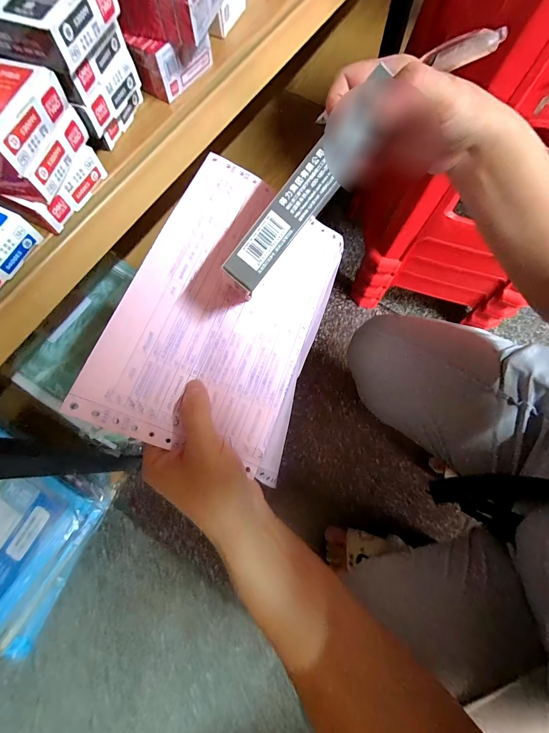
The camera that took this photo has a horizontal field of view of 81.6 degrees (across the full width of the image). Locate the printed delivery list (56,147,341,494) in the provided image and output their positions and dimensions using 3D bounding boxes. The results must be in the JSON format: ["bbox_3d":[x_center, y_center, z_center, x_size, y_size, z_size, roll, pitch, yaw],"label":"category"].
[{"bbox_3d":[-0.030,-0.047,0.257,0.150,0.016,0.232,24,71,-17],"label":"printed delivery list"}]

